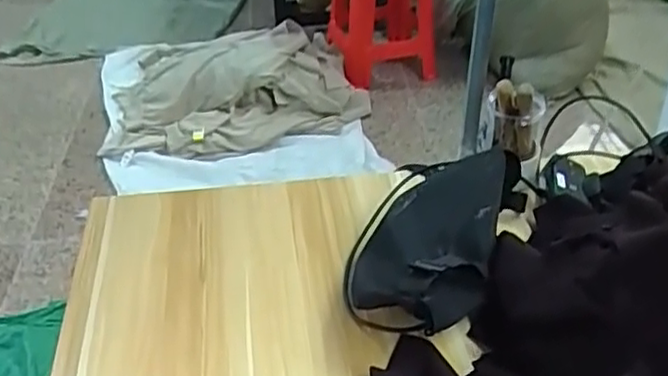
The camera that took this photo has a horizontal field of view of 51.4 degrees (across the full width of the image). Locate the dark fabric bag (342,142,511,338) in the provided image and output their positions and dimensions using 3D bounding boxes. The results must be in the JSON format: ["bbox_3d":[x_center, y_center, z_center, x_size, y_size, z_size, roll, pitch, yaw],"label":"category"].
[{"bbox_3d":[0.098,0.057,0.786,0.160,0.109,0.277,11,38,15],"label":"dark fabric bag"}]

